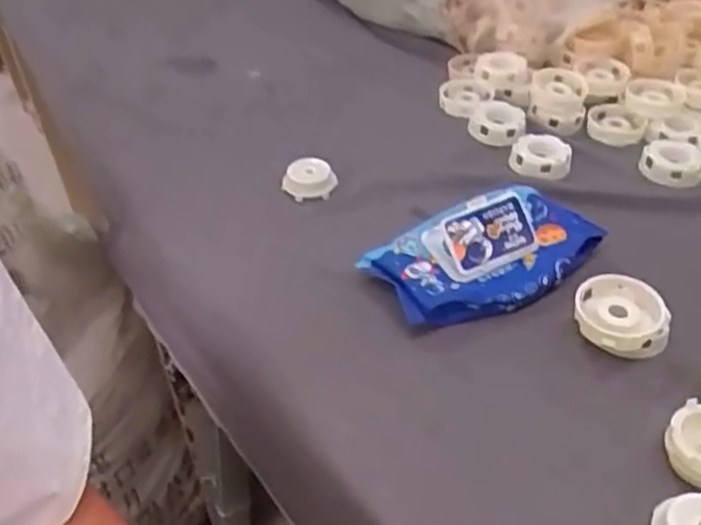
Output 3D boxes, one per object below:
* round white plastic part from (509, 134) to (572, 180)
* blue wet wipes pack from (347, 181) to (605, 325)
[{"bbox_3d":[0.202,-0.112,0.727,0.059,0.025,0.059,-2,41,2],"label":"round white plastic part"},{"bbox_3d":[0.117,-0.011,0.598,0.203,0.063,0.114,-18,43,-17],"label":"blue wet wipes pack"}]

